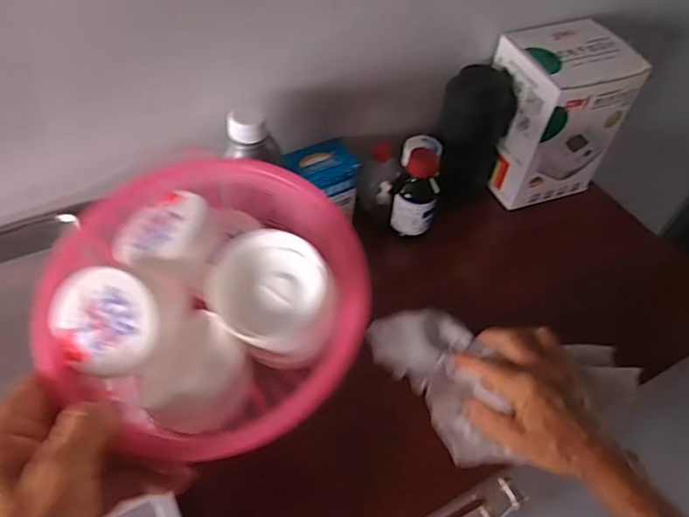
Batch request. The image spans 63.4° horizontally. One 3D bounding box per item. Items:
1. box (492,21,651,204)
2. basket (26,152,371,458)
[{"bbox_3d":[0.222,-0.155,0.599,0.118,0.160,0.109,-16,55,-17],"label":"box"},{"bbox_3d":[-0.077,0.021,0.308,0.168,0.064,0.167,4,52,-2],"label":"basket"}]

